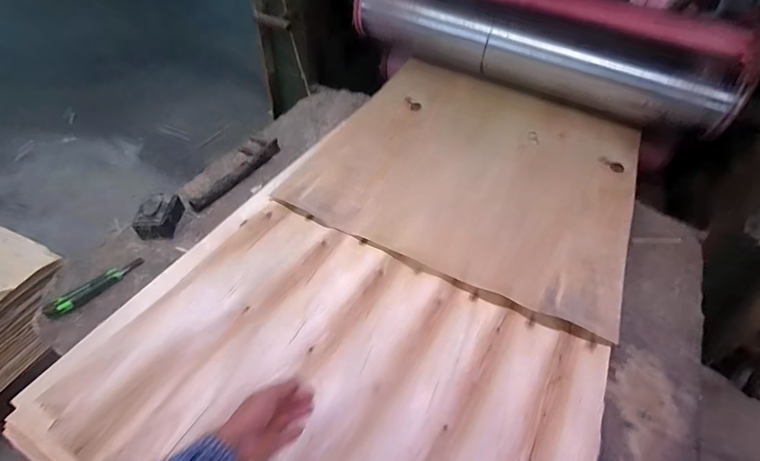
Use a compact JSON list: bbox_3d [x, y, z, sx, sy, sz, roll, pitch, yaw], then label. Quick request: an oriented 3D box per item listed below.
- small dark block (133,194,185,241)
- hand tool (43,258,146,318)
[{"bbox_3d":[-0.531,-0.035,0.913,0.070,0.069,0.116,-1,48,-1],"label":"small dark block"},{"bbox_3d":[-0.600,0.115,0.802,0.034,0.037,0.190,32,51,21],"label":"hand tool"}]

